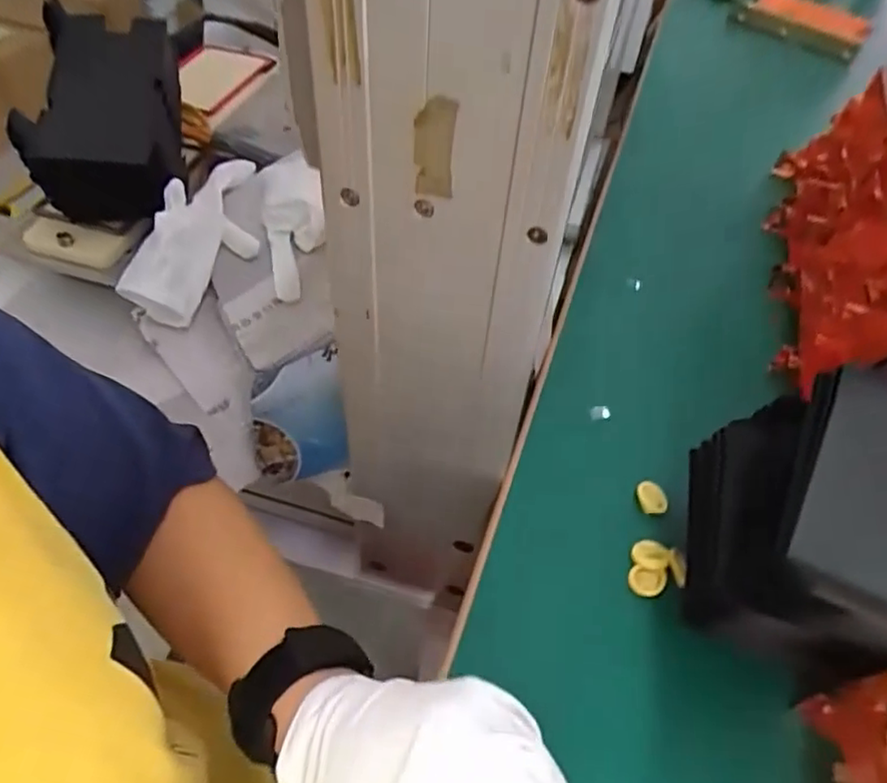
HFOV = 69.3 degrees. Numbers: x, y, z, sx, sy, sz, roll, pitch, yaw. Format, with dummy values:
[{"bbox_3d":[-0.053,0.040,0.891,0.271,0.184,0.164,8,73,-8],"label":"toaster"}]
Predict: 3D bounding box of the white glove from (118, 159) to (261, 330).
[{"bbox_3d":[-0.192,-0.134,0.517,0.071,0.059,0.163,18,69,10],"label":"white glove"}]

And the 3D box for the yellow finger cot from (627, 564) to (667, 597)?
[{"bbox_3d":[0.111,0.103,0.349,0.020,0.005,0.016,12,51,6],"label":"yellow finger cot"}]

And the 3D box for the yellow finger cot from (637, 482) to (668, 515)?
[{"bbox_3d":[0.124,0.064,0.384,0.014,0.011,0.020,-25,56,-22],"label":"yellow finger cot"}]

